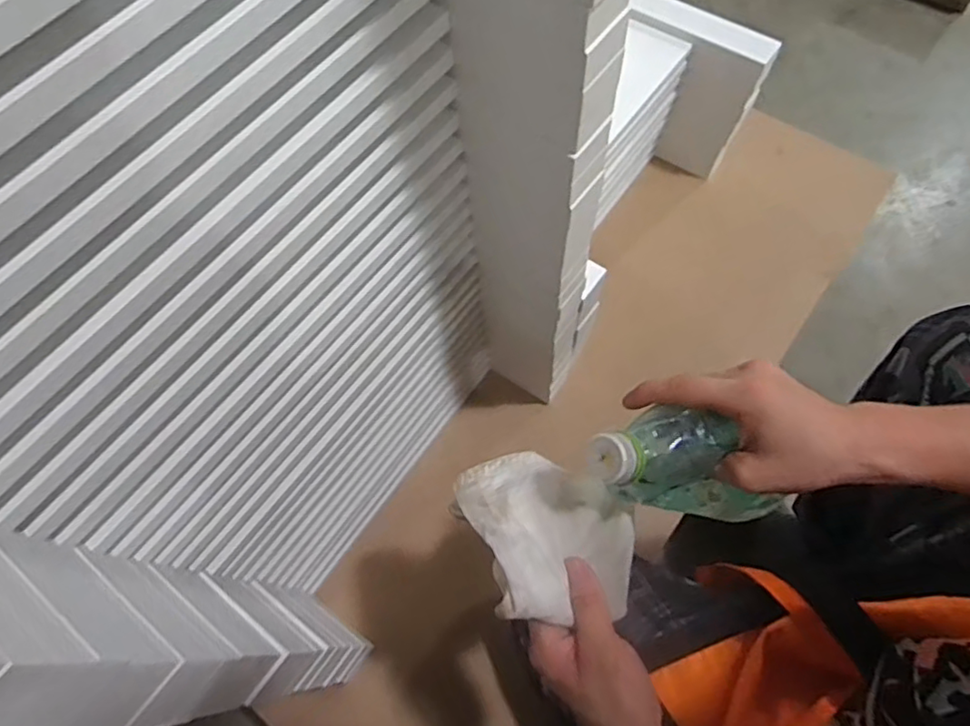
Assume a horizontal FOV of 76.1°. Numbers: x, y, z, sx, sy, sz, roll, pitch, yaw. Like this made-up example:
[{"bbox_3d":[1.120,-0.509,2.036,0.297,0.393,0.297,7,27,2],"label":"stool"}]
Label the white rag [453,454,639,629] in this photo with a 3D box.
[{"bbox_3d":[0.038,0.108,0.406,0.114,0.057,0.107,0,65,3],"label":"white rag"}]

